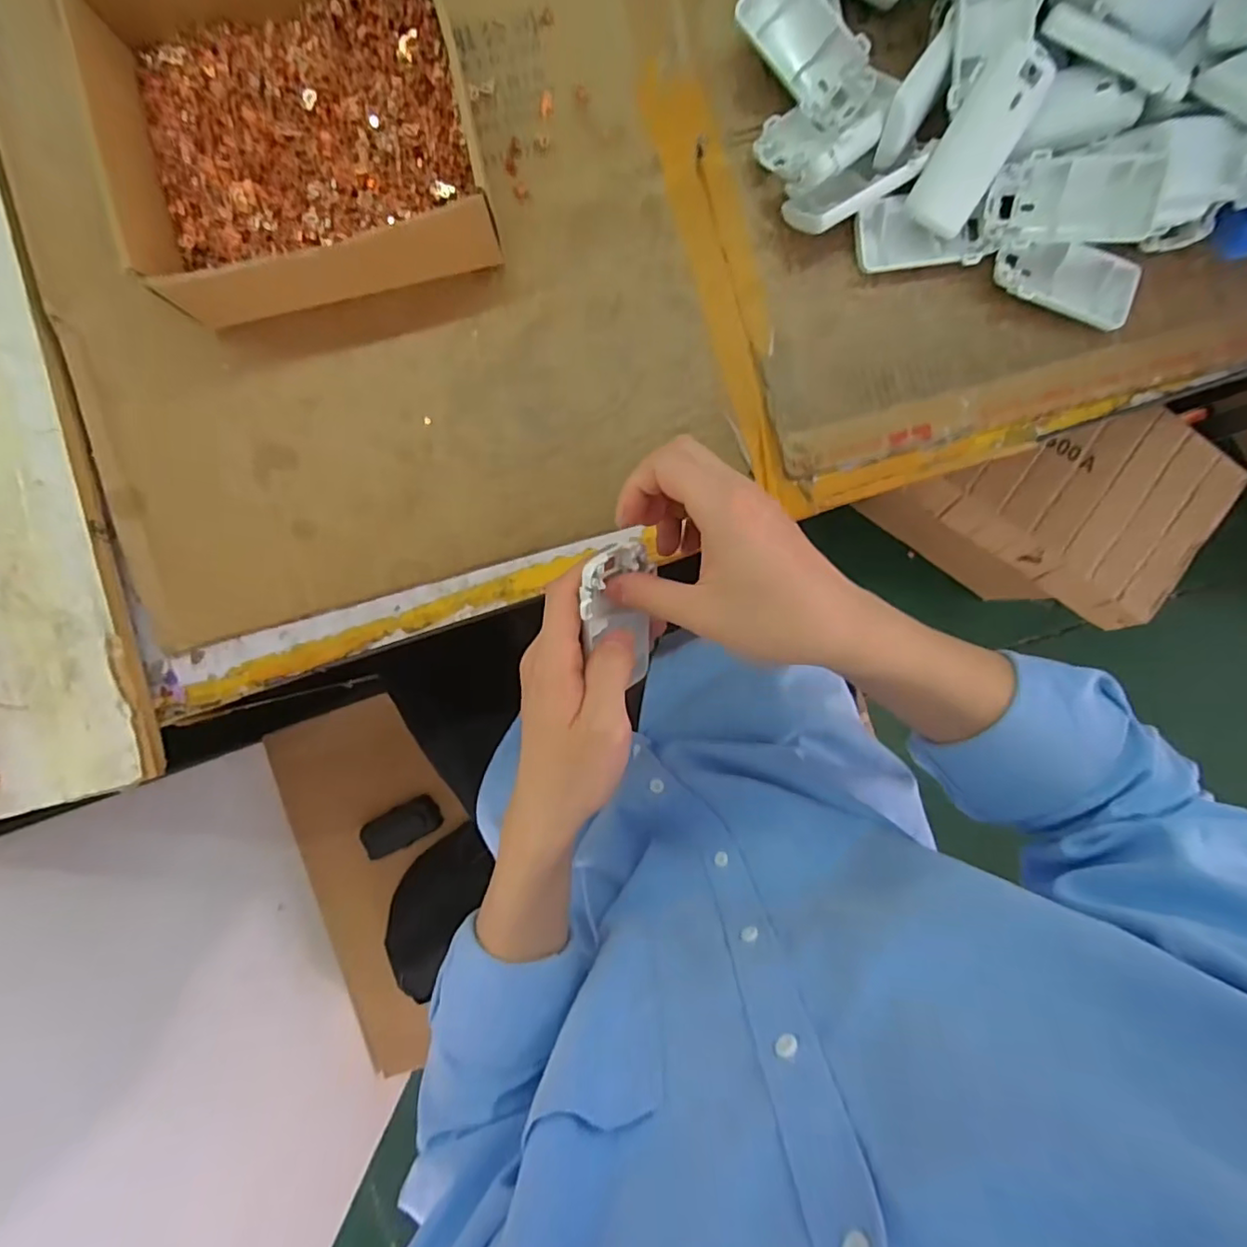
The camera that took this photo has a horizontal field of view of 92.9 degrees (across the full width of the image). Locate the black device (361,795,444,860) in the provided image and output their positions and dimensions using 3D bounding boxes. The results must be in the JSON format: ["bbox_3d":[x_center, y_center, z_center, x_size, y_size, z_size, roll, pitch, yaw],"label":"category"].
[{"bbox_3d":[-0.310,0.285,0.822,0.114,0.017,0.053,-32,91,0],"label":"black device"}]

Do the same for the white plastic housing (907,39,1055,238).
[{"bbox_3d":[0.219,-0.296,0.366,0.043,0.012,0.093,25,128,-1],"label":"white plastic housing"}]

